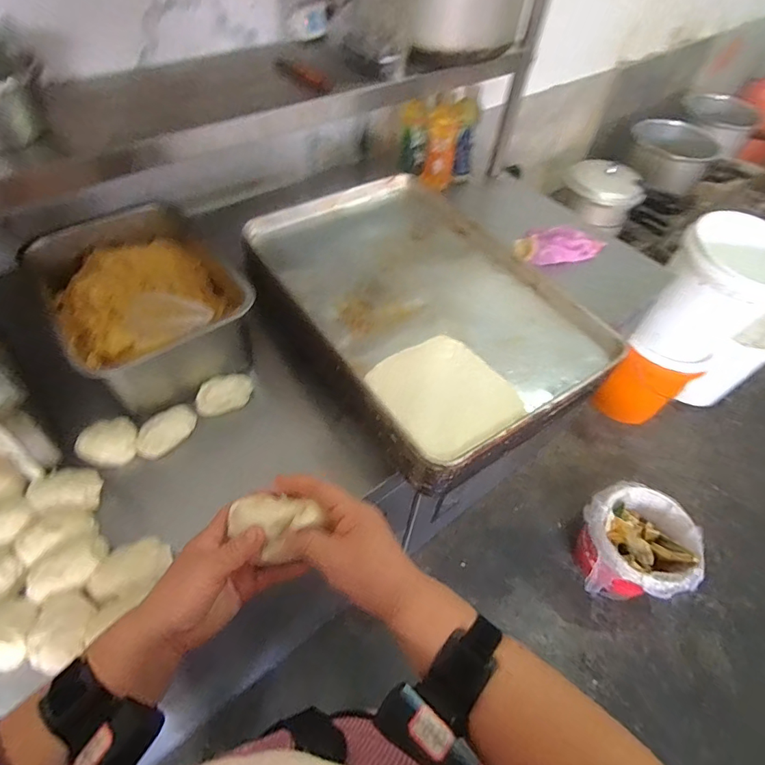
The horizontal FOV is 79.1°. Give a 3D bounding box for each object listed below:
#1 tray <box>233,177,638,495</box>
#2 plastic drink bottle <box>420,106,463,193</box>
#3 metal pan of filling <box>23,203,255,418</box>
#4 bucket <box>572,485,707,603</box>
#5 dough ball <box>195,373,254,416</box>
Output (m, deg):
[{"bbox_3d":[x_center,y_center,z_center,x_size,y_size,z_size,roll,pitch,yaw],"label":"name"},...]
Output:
[{"bbox_3d":[0.058,-0.151,0.822,0.428,0.067,0.625,-25,57,-21],"label":"tray"},{"bbox_3d":[0.143,-0.576,1.141,0.076,0.183,0.054,6,51,1],"label":"plastic drink bottle"},{"bbox_3d":[-0.391,-0.146,0.764,0.253,0.156,0.368,-30,59,-24],"label":"metal pan of filling"},{"bbox_3d":[0.704,0.477,1.331,0.280,0.254,0.281,2,51,-2],"label":"bucket"},{"bbox_3d":[-0.254,0.017,0.746,0.094,0.038,0.045,-24,57,-21],"label":"dough ball"}]

